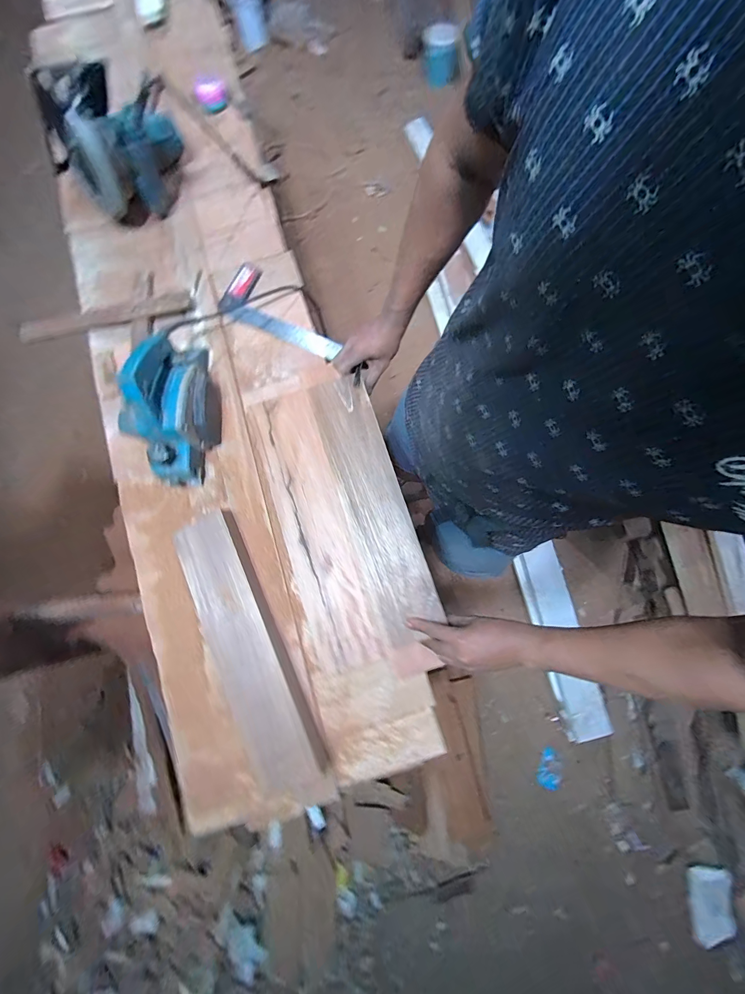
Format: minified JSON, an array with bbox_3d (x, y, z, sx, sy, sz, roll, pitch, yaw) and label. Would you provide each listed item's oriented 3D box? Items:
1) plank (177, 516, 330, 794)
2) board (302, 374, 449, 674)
[{"bbox_3d":[-0.218,0.250,0.600,0.120,0.049,0.462,-24,78,-7],"label":"plank"},{"bbox_3d":[0.009,0.031,0.593,0.103,0.020,0.497,-17,81,-6],"label":"board"}]

